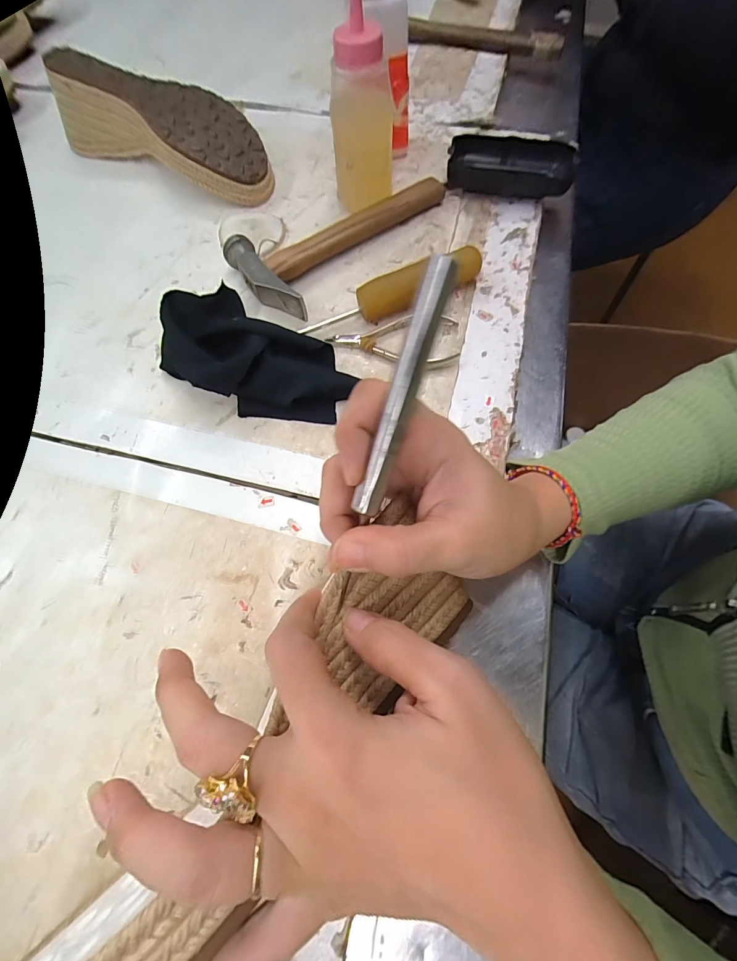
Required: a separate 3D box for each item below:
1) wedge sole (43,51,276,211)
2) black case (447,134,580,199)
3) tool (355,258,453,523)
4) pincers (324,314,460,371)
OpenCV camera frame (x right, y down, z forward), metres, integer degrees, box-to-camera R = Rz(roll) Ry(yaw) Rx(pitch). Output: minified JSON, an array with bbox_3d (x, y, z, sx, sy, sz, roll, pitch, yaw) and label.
[{"bbox_3d":[-0.195,-0.346,0.375,0.235,0.058,0.086,29,71,11],"label":"wedge sole"},{"bbox_3d":[0.130,-0.287,0.355,0.109,0.027,0.048,11,69,5],"label":"black case"},{"bbox_3d":[0.013,-0.032,0.146,0.009,0.008,0.095,20,111,9],"label":"tool"},{"bbox_3d":[0.019,-0.110,0.301,0.099,0.007,0.050,8,69,3],"label":"pincers"}]

